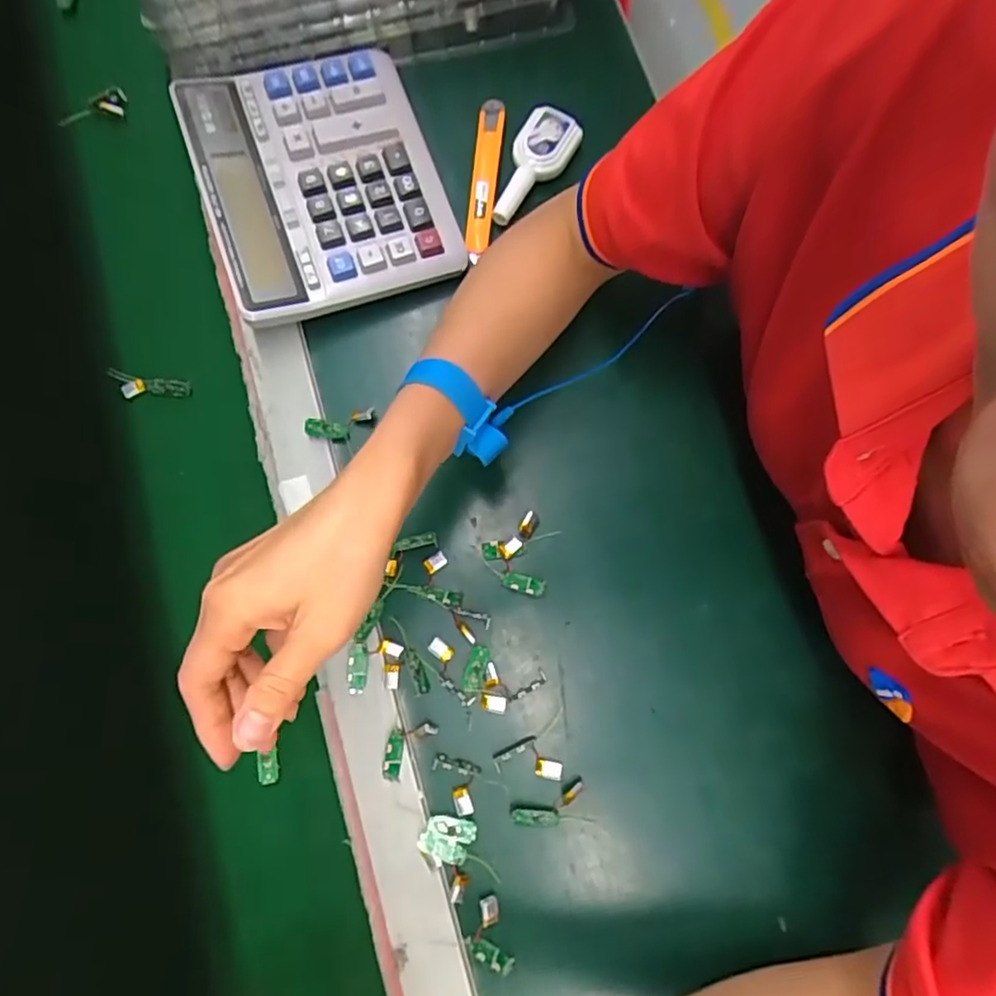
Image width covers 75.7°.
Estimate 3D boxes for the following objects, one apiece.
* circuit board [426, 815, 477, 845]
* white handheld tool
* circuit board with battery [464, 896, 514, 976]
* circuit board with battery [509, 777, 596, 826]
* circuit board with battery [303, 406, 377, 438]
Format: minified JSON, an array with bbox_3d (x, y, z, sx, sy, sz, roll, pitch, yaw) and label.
[{"bbox_3d":[-0.028,0.199,0.385,0.029,0.005,0.015,-2,79,-1],"label":"circuit board"},{"bbox_3d":[0.023,-0.240,0.462,0.038,0.021,0.090,35,81,6],"label":"white handheld tool"},{"bbox_3d":[-0.007,0.257,0.374,0.023,0.005,0.040,-17,79,-4],"label":"circuit board with battery"},{"bbox_3d":[0.031,0.188,0.387,0.047,0.004,0.025,-12,79,-3],"label":"circuit board with battery"},{"bbox_3d":[-0.107,-0.049,0.436,0.048,0.005,0.017,-11,107,-1],"label":"circuit board with battery"}]

